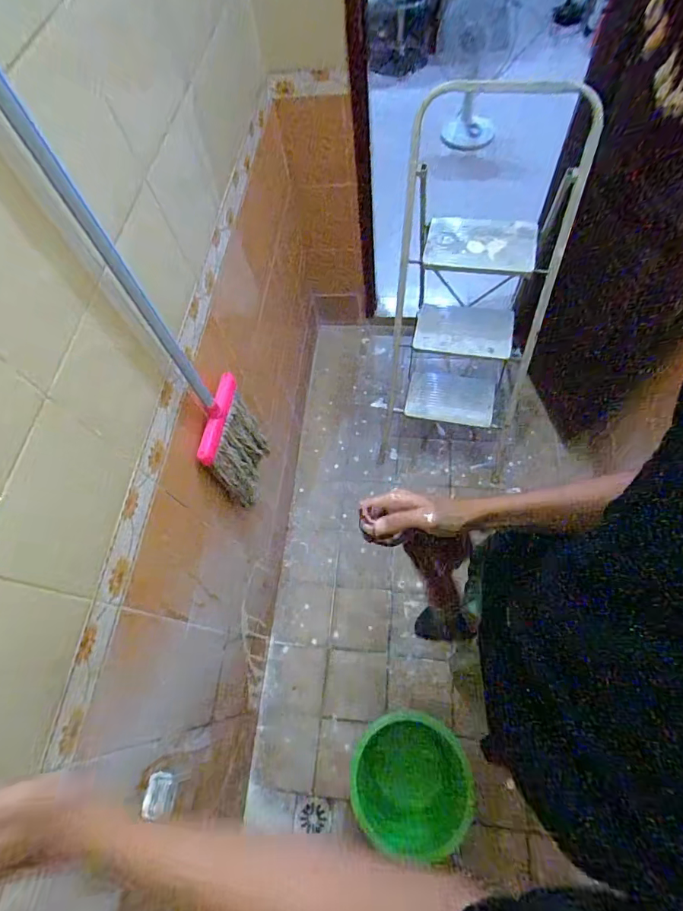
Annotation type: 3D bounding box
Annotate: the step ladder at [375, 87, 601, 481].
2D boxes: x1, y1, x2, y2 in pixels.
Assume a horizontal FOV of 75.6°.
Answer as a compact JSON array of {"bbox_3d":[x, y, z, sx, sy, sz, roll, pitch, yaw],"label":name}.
[{"bbox_3d":[0.429,-0.470,1.432,0.433,0.871,0.562,0,63,6],"label":"step ladder"}]

